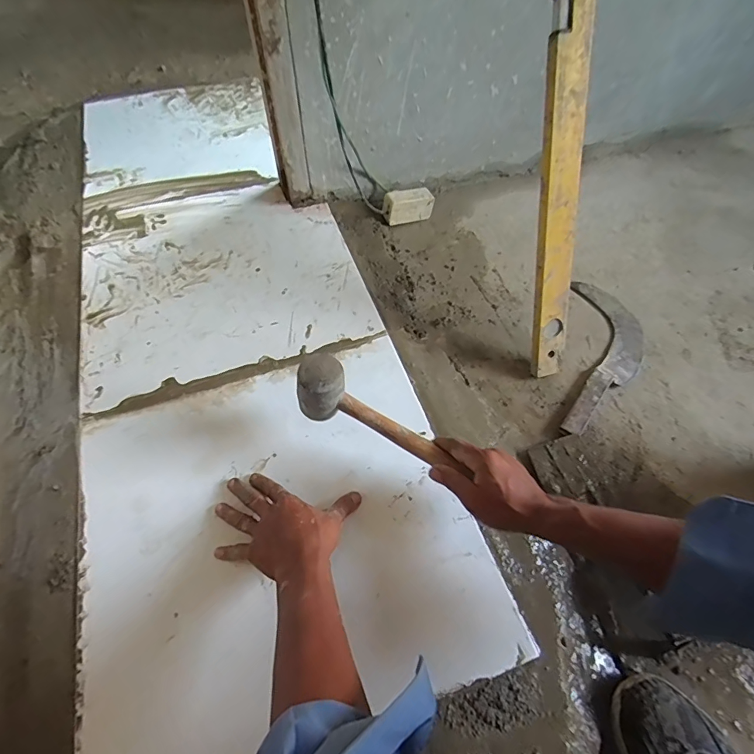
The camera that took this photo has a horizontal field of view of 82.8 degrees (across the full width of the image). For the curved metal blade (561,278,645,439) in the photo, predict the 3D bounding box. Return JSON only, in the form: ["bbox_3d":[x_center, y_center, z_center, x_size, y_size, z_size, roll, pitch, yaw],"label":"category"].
[{"bbox_3d":[0.405,-0.038,0.754,0.127,0.018,0.343,15,59,8],"label":"curved metal blade"}]

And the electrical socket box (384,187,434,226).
[{"bbox_3d":[0.067,-0.375,0.941,0.111,0.063,0.052,-16,60,-10],"label":"electrical socket box"}]

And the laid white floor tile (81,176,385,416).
[{"bbox_3d":[-0.308,-0.226,0.833,0.491,0.006,0.527,-17,60,-11],"label":"laid white floor tile"}]

